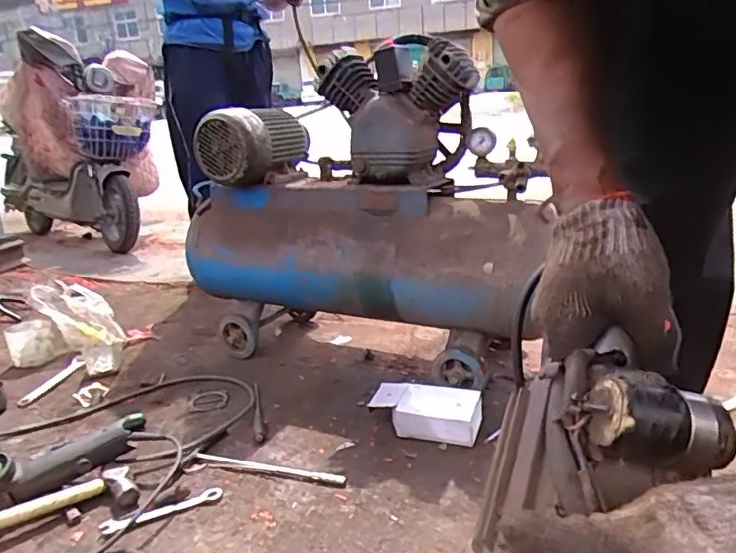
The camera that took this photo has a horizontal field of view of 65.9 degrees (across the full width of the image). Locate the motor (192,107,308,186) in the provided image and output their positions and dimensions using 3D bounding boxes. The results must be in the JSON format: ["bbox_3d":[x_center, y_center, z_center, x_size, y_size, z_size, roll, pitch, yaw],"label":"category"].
[{"bbox_3d":[-0.267,-0.310,1.328,0.148,0.153,0.289,2,18,20],"label":"motor"}]

